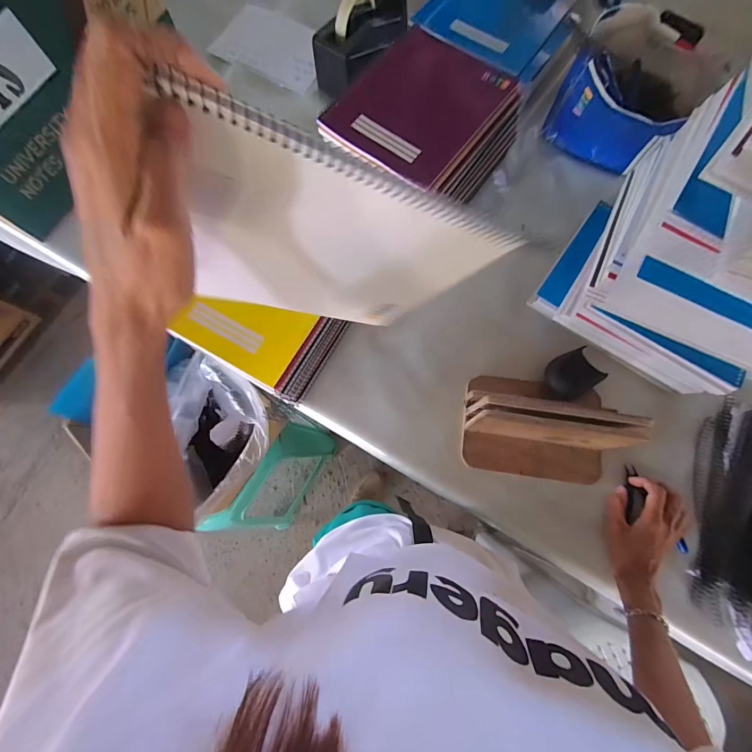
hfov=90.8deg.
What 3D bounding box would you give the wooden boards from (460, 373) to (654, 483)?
[{"bbox_3d":[0.229,0.064,0.494,0.196,0.115,0.136,8,76,2],"label":"wooden boards"}]

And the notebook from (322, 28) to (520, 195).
[{"bbox_3d":[0.070,-0.409,0.554,0.202,0.016,0.250,33,78,8],"label":"notebook"}]

